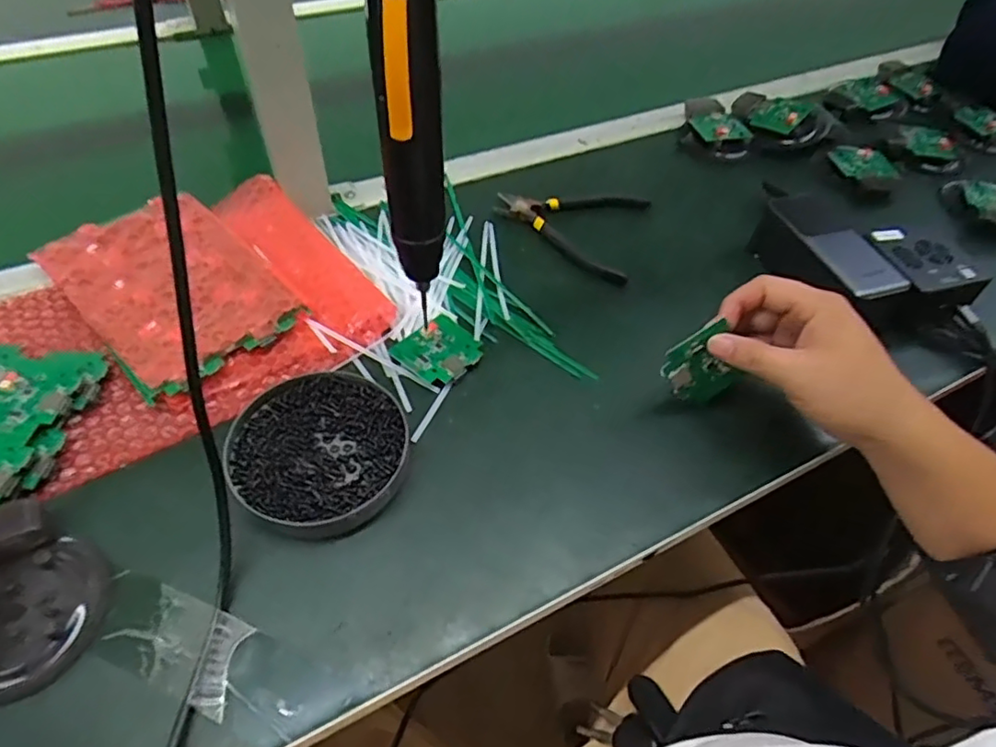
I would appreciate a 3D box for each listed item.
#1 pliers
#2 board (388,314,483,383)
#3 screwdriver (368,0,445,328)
[{"bbox_3d":[0.064,-0.143,0.575,0.139,0.016,0.119,16,53,8],"label":"pliers"},{"bbox_3d":[-0.043,-0.019,0.460,0.059,0.010,0.052,-36,63,-27],"label":"board"},{"bbox_3d":[-0.044,-0.128,0.302,0.034,0.223,0.032,-4,53,-7],"label":"screwdriver"}]

